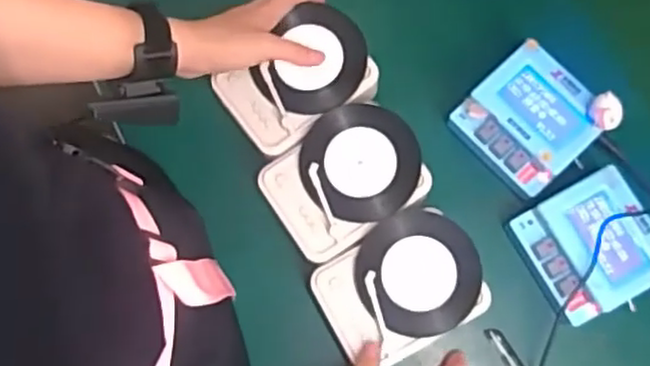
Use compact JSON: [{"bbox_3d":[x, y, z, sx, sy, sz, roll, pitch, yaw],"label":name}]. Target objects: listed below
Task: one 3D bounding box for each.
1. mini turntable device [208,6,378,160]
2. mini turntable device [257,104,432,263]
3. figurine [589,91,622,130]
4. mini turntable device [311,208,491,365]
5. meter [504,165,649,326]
[{"bbox_3d":[-0.022,-0.091,0.601,0.127,0.020,0.090,-36,78,-7],"label":"mini turntable device"},{"bbox_3d":[0.017,-0.005,0.589,0.132,0.021,0.099,-33,78,-6],"label":"mini turntable device"},{"bbox_3d":[0.234,-0.058,0.575,0.018,0.025,0.028,-31,78,-6],"label":"figurine"},{"bbox_3d":[0.063,0.084,0.562,0.130,0.015,0.098,-28,77,-5],"label":"mini turntable device"},{"bbox_3d":[0.222,0.053,0.579,0.101,0.049,0.100,-27,77,-5],"label":"meter"}]

